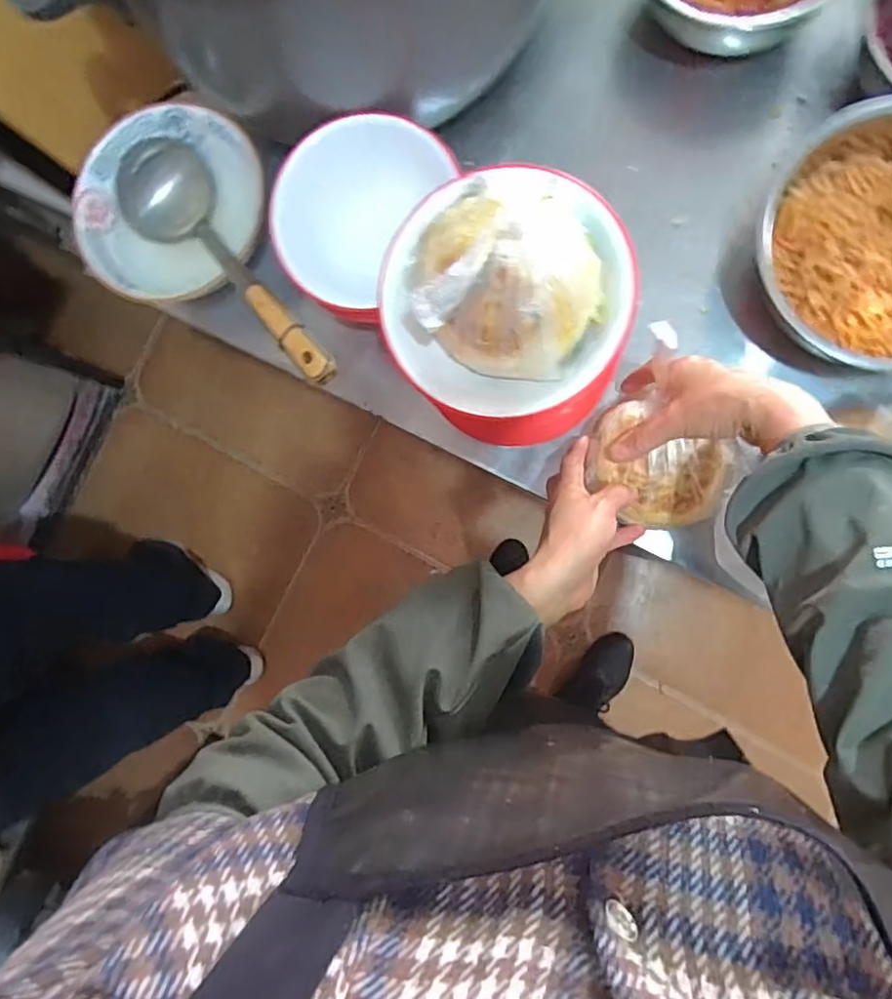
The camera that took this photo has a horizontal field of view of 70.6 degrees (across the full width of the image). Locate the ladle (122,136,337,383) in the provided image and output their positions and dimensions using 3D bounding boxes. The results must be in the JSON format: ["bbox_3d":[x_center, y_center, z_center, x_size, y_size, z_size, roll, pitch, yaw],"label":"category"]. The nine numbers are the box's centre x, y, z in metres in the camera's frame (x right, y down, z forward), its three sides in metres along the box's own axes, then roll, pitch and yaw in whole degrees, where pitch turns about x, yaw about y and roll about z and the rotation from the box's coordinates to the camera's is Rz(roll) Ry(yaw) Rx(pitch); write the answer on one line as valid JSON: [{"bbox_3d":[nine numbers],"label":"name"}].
[{"bbox_3d":[-0.188,-0.211,0.557,0.094,0.055,0.347,-45,64,4],"label":"ladle"}]

